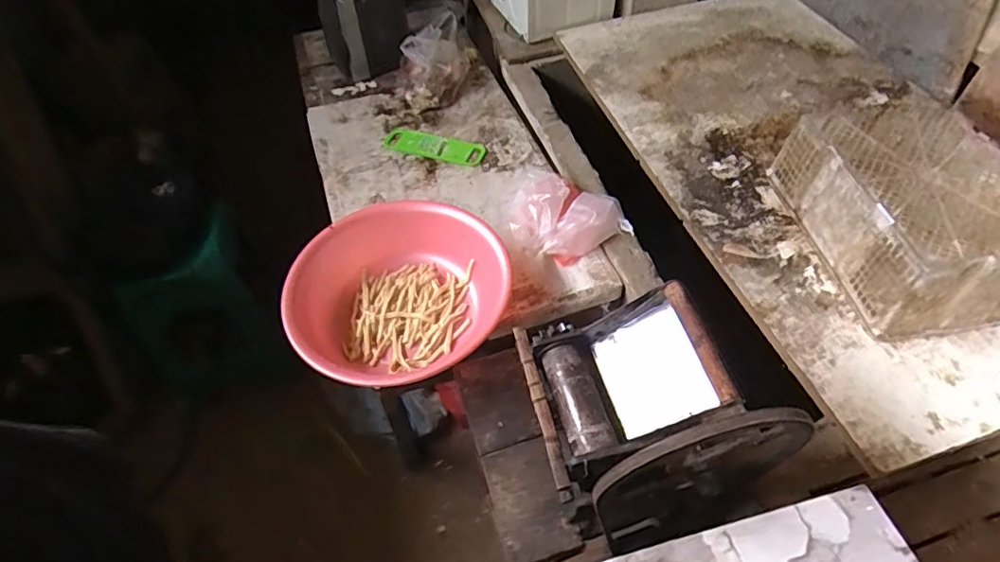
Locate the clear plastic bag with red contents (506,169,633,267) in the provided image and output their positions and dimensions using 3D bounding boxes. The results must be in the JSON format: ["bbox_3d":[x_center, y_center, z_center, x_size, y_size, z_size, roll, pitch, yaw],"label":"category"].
[{"bbox_3d":[0.118,-0.167,1.232,0.222,0.057,0.278,-24,55,-15],"label":"clear plastic bag with red contents"}]

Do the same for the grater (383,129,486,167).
[{"bbox_3d":[-0.177,-0.357,1.455,0.279,0.011,0.087,20,56,17],"label":"grater"}]

